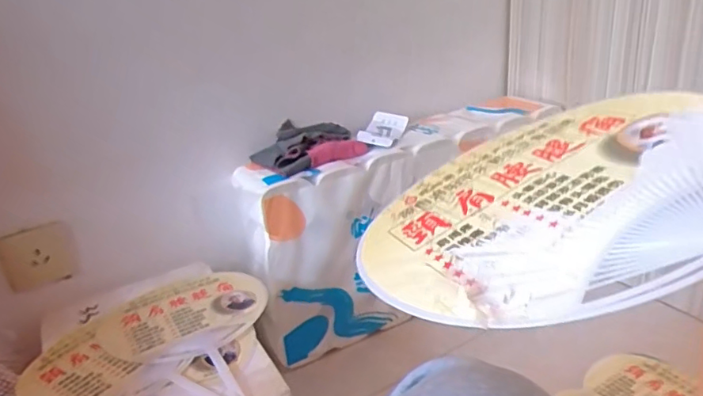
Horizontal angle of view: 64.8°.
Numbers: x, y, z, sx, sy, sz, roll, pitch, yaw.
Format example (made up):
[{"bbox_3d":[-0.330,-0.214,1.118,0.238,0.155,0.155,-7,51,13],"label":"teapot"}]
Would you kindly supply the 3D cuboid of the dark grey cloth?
[{"bbox_3d":[-0.088,-0.089,0.914,0.108,0.046,0.151,13,30,34],"label":"dark grey cloth"}]

